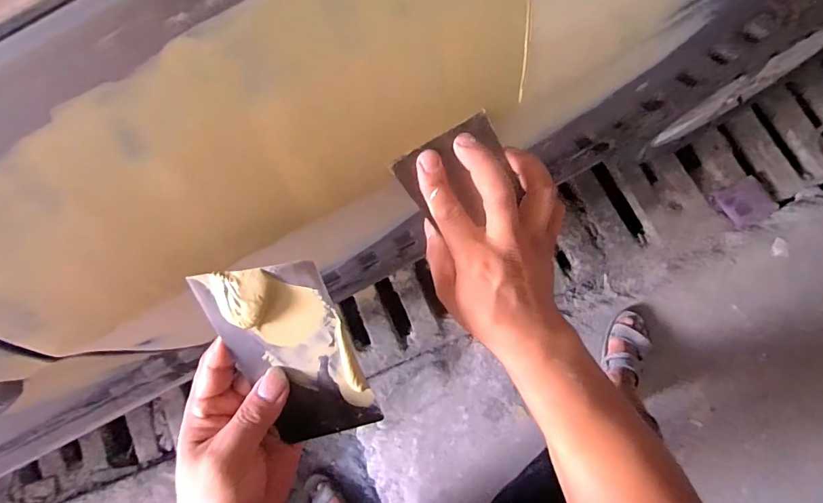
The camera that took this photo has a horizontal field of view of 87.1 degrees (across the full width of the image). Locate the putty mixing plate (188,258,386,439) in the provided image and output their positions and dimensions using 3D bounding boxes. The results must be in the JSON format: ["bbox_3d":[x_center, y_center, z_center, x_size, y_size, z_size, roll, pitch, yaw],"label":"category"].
[{"bbox_3d":[-0.073,0.067,0.269,0.073,0.014,0.131,-16,114,8],"label":"putty mixing plate"}]

